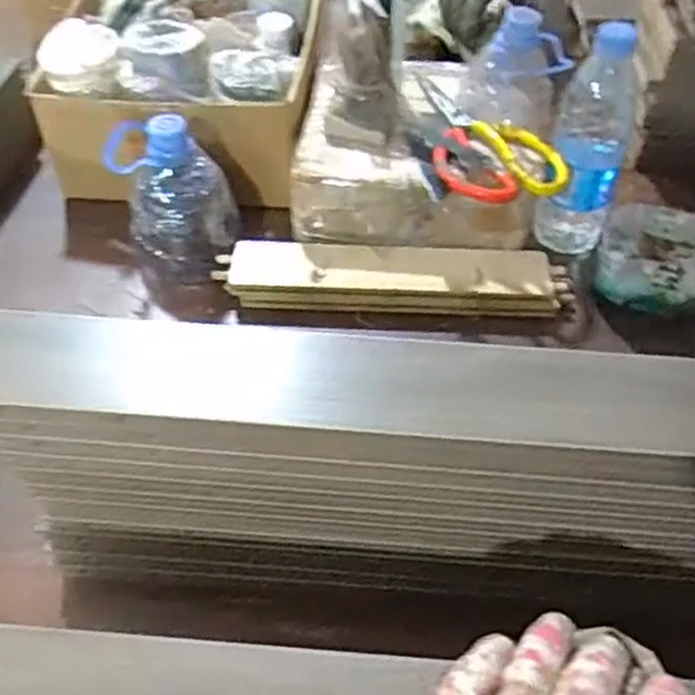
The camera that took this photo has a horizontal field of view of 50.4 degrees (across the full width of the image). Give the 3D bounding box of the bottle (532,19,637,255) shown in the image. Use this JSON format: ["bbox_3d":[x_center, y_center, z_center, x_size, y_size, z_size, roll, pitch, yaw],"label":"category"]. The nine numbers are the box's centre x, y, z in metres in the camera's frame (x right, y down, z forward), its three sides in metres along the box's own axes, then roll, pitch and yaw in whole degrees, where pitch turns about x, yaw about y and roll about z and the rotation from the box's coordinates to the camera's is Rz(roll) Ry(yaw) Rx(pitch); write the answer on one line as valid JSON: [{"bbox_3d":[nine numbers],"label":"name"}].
[{"bbox_3d":[0.222,-0.173,0.678,0.078,0.216,0.086,14,52,10],"label":"bottle"}]

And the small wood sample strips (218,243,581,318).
[{"bbox_3d":[0.044,-0.063,0.685,0.325,0.045,0.061,3,51,1],"label":"small wood sample strips"}]

